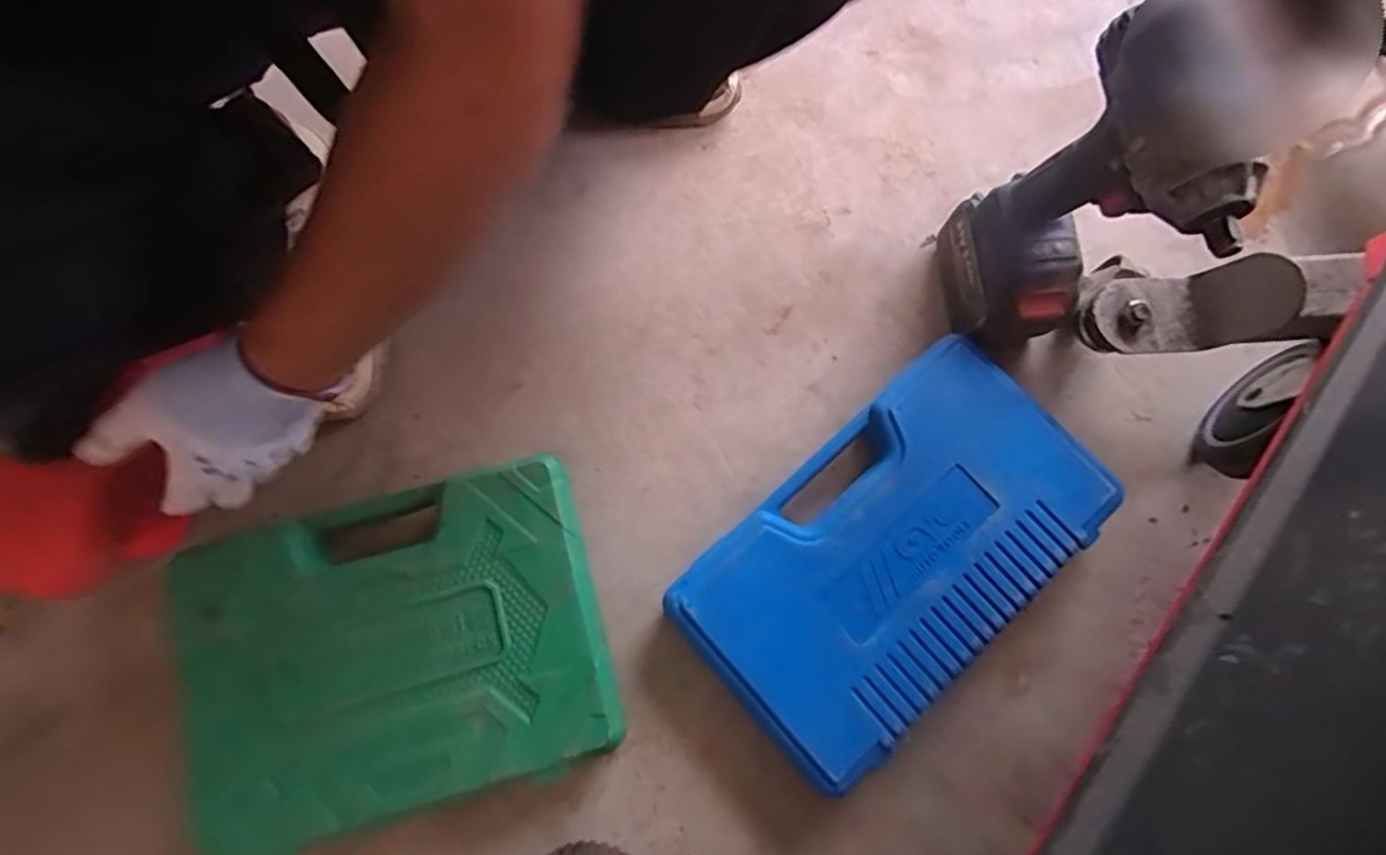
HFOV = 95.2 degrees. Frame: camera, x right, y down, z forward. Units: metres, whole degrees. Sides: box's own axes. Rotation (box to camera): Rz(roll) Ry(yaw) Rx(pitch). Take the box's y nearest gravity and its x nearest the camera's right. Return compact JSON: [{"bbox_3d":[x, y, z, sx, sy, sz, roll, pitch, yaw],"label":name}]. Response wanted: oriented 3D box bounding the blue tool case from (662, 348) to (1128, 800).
[{"bbox_3d":[0.158,0.097,0.504,0.326,0.050,0.185,-41,82,-9],"label":"blue tool case"}]

